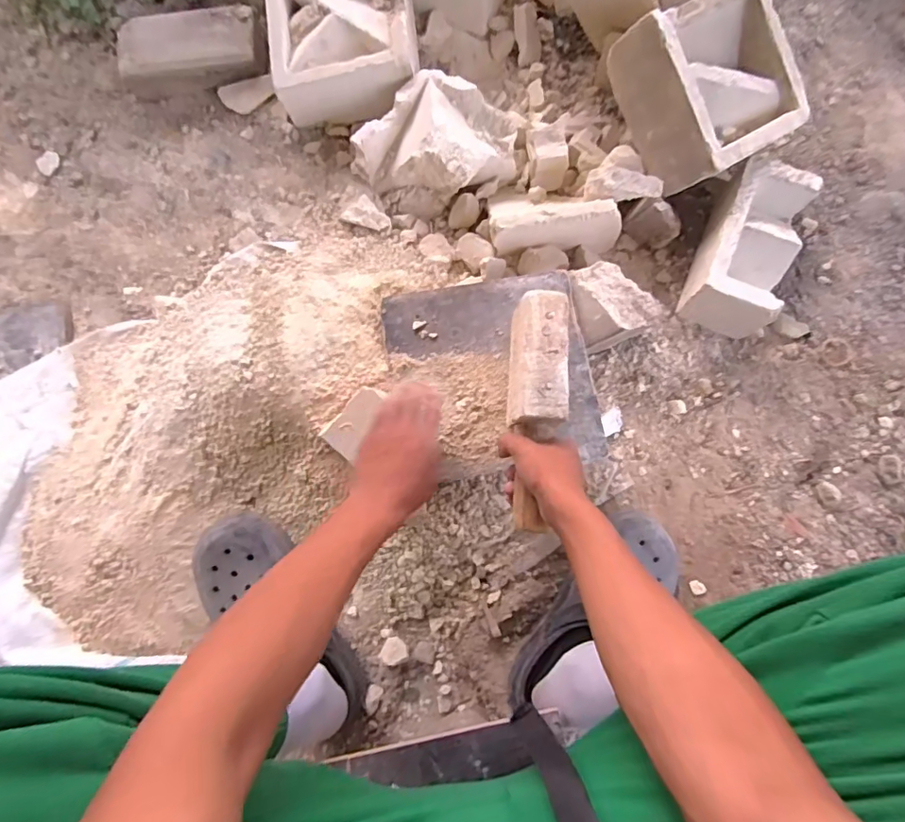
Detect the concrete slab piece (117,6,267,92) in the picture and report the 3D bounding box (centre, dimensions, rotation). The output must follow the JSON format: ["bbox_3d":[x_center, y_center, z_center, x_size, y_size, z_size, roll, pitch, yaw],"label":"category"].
[{"bbox_3d":[-0.400,-0.555,0.822,0.221,0.070,0.103,-3,76,1],"label":"concrete slab piece"}]

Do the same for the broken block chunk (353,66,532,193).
[{"bbox_3d":[-0.015,-0.387,0.758,0.210,0.096,0.147,16,80,5],"label":"broken block chunk"}]

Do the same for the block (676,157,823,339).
[{"bbox_3d":[0.393,-0.214,0.703,0.102,0.096,0.201,21,78,6],"label":"block"}]

